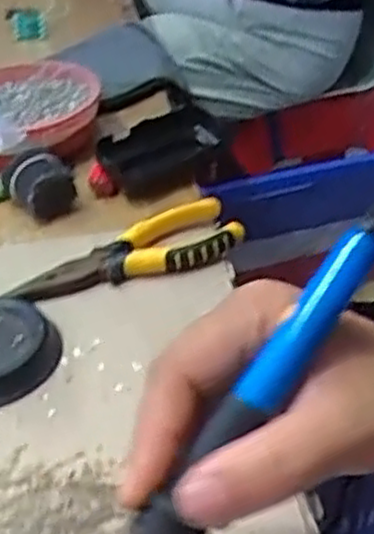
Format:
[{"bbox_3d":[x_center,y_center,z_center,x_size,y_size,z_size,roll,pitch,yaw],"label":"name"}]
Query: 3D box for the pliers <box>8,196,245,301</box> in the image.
[{"bbox_3d":[-0.035,-0.009,0.483,0.142,0.019,0.044,-17,38,-17],"label":"pliers"}]

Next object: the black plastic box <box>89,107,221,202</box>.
[{"bbox_3d":[-0.021,-0.087,0.572,0.117,0.035,0.037,-29,43,-30],"label":"black plastic box"}]

